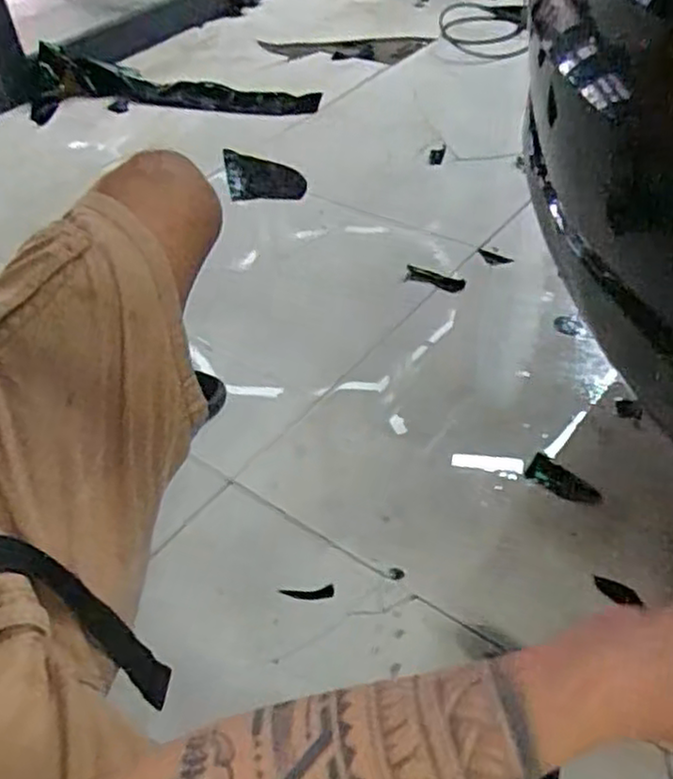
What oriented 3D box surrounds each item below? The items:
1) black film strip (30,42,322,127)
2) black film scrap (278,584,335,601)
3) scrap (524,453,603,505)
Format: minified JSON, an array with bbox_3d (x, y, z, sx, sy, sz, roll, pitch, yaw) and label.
[{"bbox_3d":[-0.386,-0.728,1.721,0.705,0.126,0.150,2,45,10],"label":"black film strip"},{"bbox_3d":[-0.033,0.223,0.792,0.058,0.004,0.015,-7,44,1],"label":"black film scrap"},{"bbox_3d":[0.270,0.108,0.863,0.090,0.013,0.035,32,56,33],"label":"scrap"}]

